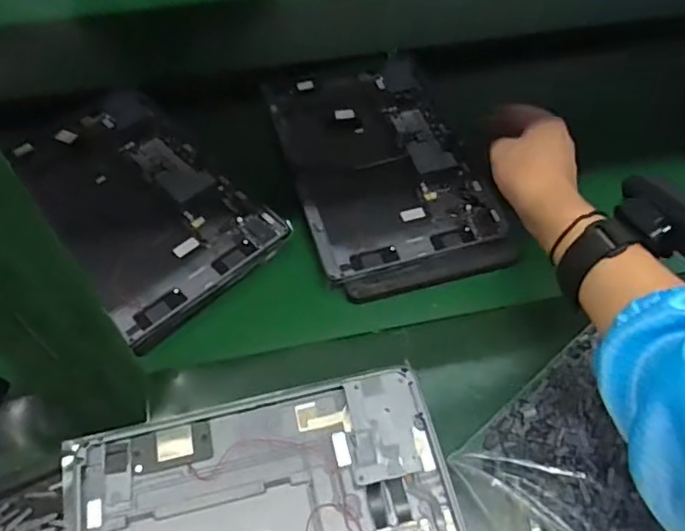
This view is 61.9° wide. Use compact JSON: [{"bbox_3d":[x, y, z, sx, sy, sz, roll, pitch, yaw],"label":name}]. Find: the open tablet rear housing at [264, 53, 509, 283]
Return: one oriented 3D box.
[{"bbox_3d":[0.031,-0.111,0.550,0.164,0.008,0.266,-13,58,-11],"label":"open tablet rear housing"}]

